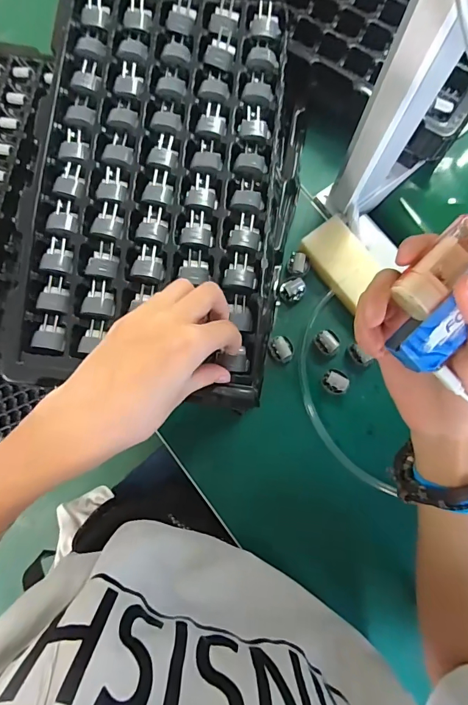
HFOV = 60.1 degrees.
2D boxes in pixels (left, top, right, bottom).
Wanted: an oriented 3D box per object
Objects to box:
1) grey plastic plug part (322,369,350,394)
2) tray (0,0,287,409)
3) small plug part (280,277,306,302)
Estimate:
[{"bbox_3d":[0.107,0.030,0.421,0.026,0.020,0.025,0,80,1],"label":"grey plastic plug part"},{"bbox_3d":[-0.064,-0.140,0.335,0.199,0.029,0.343,6,83,5],"label":"tray"},{"bbox_3d":[0.064,-0.070,0.436,0.026,0.017,0.026,0,80,1],"label":"small plug part"}]

